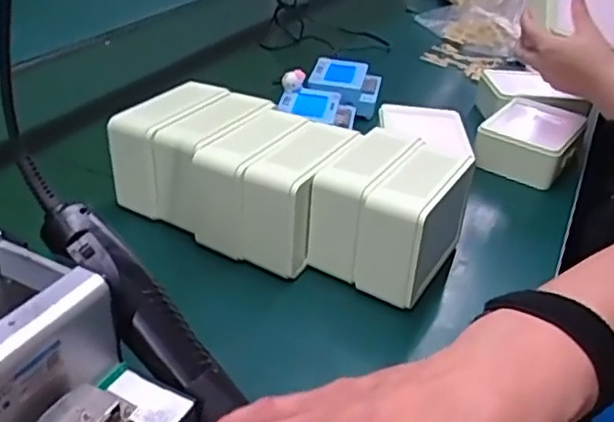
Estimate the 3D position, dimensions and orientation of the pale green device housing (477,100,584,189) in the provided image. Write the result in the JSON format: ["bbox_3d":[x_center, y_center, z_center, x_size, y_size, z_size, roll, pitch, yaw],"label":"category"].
[{"bbox_3d":[0.286,-0.092,0.842,0.112,0.061,0.146,23,36,27],"label":"pale green device housing"}]

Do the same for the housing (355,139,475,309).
[{"bbox_3d":[0.105,0.010,0.606,0.071,0.106,0.126,20,35,25],"label":"housing"}]

